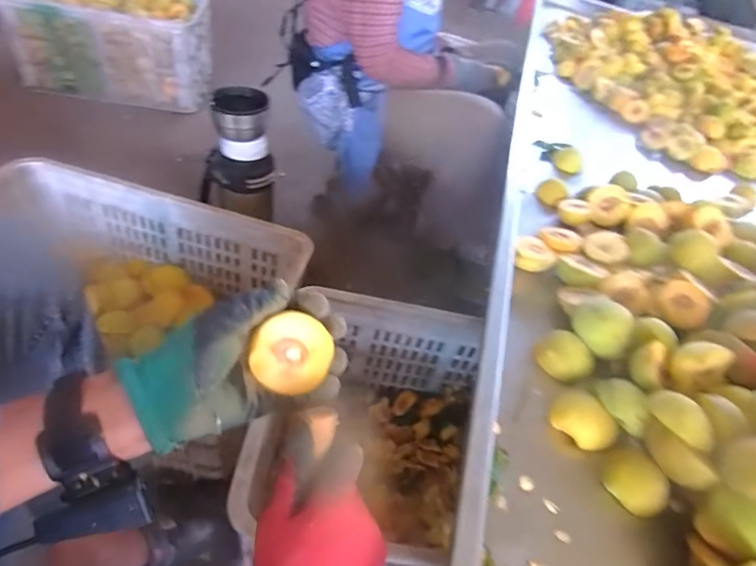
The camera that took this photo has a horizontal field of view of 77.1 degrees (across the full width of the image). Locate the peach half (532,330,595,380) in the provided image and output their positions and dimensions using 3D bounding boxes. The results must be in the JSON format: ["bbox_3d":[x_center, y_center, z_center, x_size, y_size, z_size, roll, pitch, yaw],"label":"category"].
[{"bbox_3d":[0.209,0.082,0.530,0.046,0.029,0.057,-24,56,-33],"label":"peach half"}]

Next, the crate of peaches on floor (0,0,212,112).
[{"bbox_3d":[-0.829,-0.782,1.520,0.543,0.301,0.393,3,45,-13],"label":"crate of peaches on floor"}]

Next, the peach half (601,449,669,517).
[{"bbox_3d":[0.244,0.188,0.449,0.046,0.025,0.056,-22,50,-27],"label":"peach half"}]

